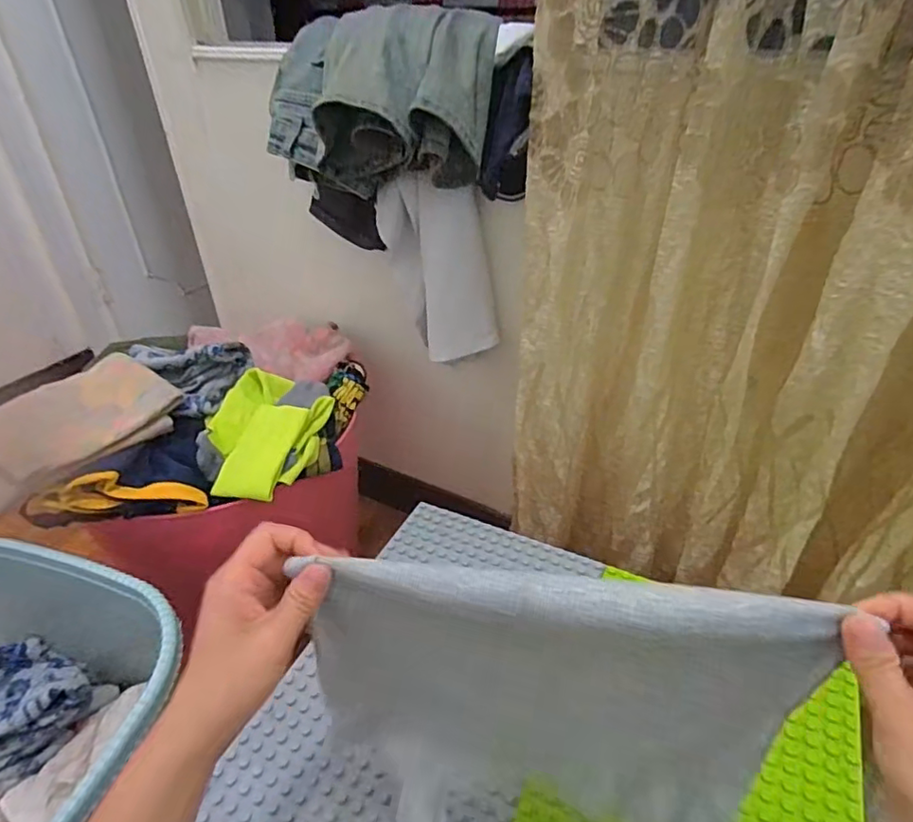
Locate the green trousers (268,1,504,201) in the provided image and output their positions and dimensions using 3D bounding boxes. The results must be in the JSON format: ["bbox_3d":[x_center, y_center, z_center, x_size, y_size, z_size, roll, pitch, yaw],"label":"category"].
[{"bbox_3d":[-0.101,-0.362,0.690,0.286,0.174,0.151,9,37,15],"label":"green trousers"}]

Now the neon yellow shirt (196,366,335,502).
[{"bbox_3d":[-0.253,0.027,0.769,0.153,0.057,0.186,6,36,11],"label":"neon yellow shirt"}]

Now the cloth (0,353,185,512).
[{"bbox_3d":[-0.504,0.017,0.752,0.159,0.060,0.246,25,43,32],"label":"cloth"}]

